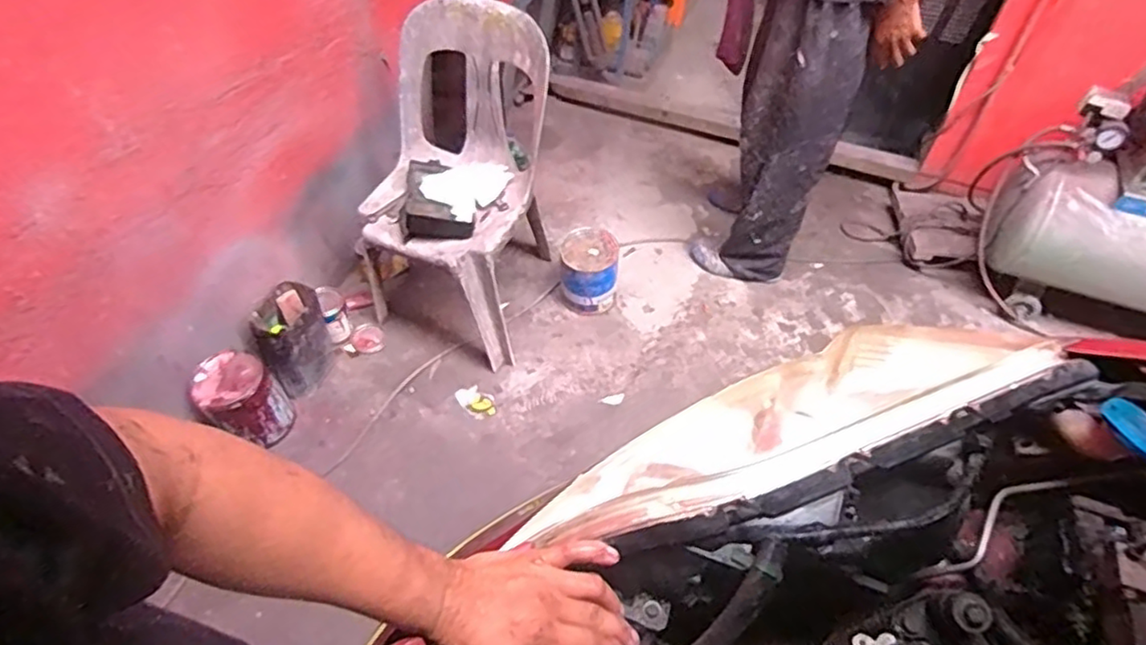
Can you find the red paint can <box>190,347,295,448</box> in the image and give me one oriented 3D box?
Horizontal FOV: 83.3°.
[{"bbox_3d":[-0.769,0.189,1.503,0.138,0.201,0.148,1,49,-1],"label":"red paint can"}]

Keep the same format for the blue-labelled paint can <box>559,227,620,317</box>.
[{"bbox_3d":[0.046,-0.134,1.816,0.158,0.222,0.142,2,49,0],"label":"blue-labelled paint can"}]

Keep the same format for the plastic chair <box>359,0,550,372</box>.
[{"bbox_3d":[-0.288,-0.316,1.624,0.426,0.755,0.450,15,50,11],"label":"plastic chair"}]

